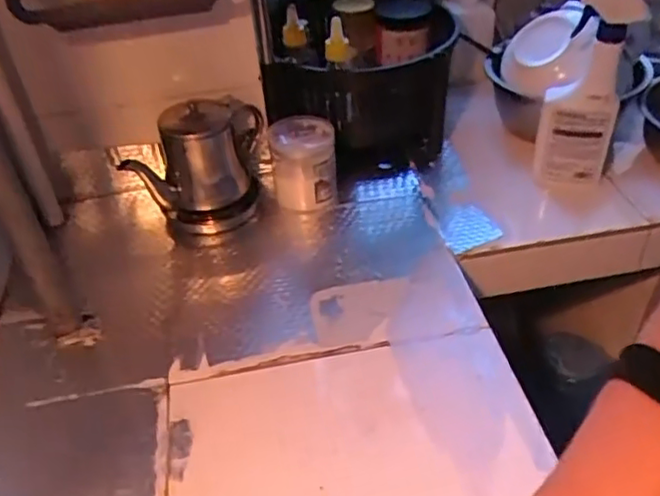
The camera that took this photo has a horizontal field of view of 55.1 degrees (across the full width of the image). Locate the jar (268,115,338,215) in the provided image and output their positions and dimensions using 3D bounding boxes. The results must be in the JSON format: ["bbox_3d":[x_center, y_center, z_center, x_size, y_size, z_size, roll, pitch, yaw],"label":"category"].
[{"bbox_3d":[-0.033,-0.105,0.821,0.077,0.103,0.083,-2,41,1],"label":"jar"}]

